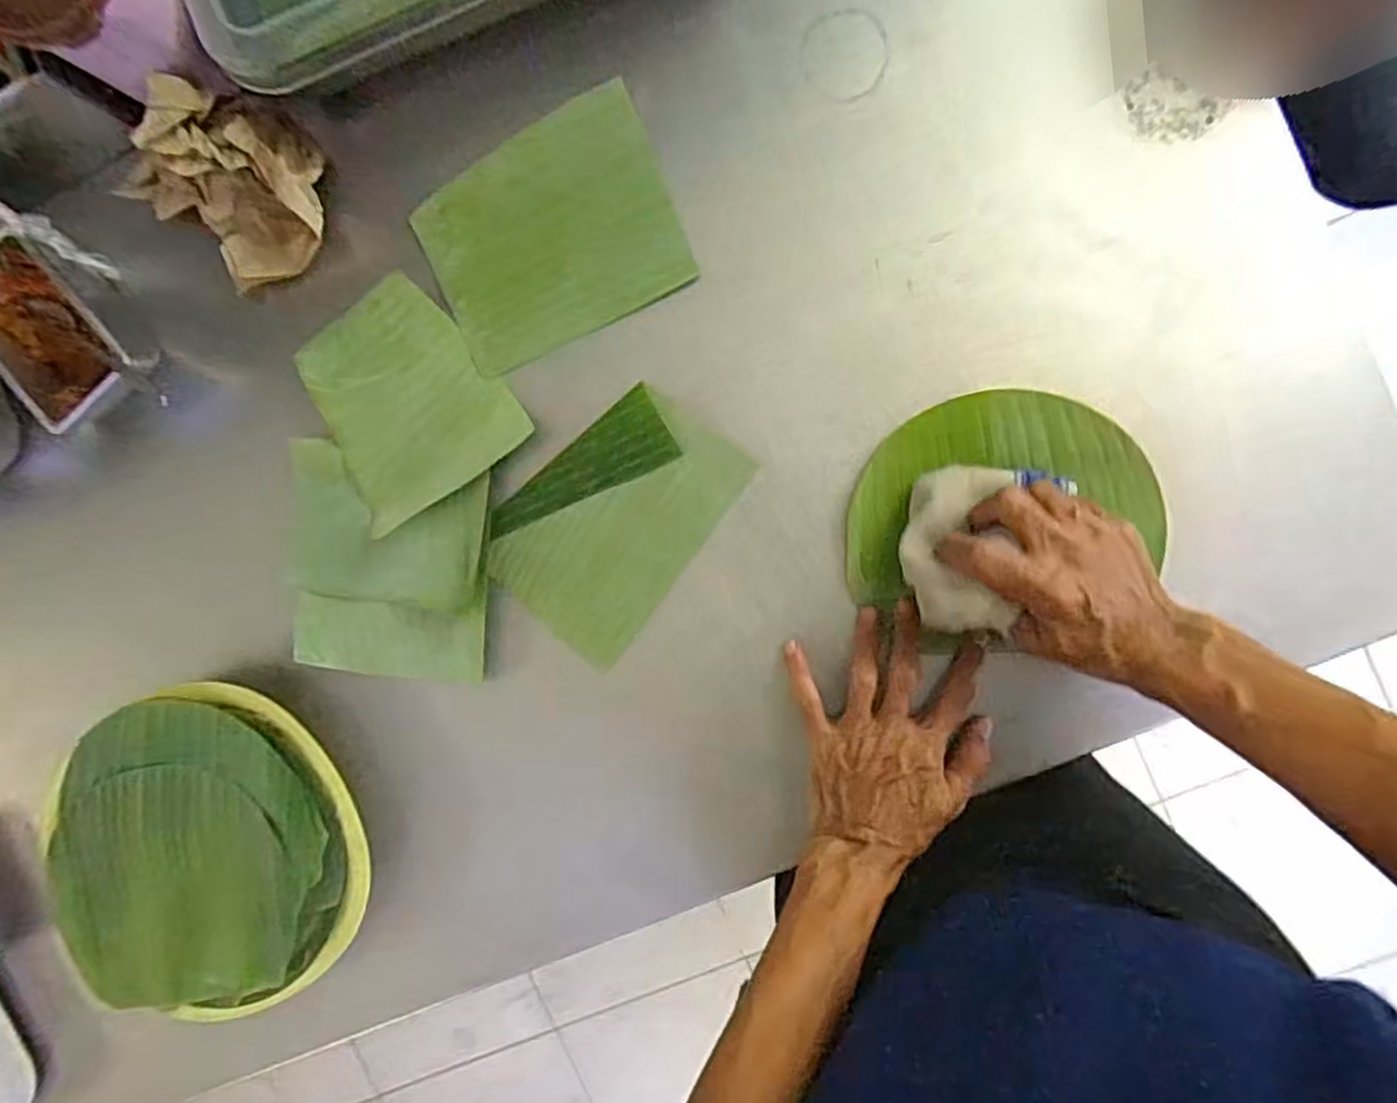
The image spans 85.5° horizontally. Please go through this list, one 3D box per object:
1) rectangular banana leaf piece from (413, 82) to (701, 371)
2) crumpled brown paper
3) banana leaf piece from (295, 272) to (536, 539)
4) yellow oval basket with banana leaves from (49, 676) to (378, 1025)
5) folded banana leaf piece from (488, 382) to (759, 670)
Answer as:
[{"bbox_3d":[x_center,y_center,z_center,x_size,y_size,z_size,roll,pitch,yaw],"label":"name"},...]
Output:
[{"bbox_3d":[-0.100,-0.217,0.517,0.165,0.014,0.137,-24,92,6],"label":"rectangular banana leaf piece"},{"bbox_3d":[-0.303,-0.241,0.498,0.113,0.066,0.105,41,97,1],"label":"crumpled brown paper"},{"bbox_3d":[-0.204,-0.100,0.521,0.128,0.021,0.131,-35,91,7],"label":"banana leaf piece"},{"bbox_3d":[-0.354,0.216,0.549,0.240,0.040,0.242,-10,94,6],"label":"yellow oval basket with banana leaves"},{"bbox_3d":[-0.059,-0.023,0.518,0.119,0.014,0.174,38,97,1],"label":"folded banana leaf piece"}]

